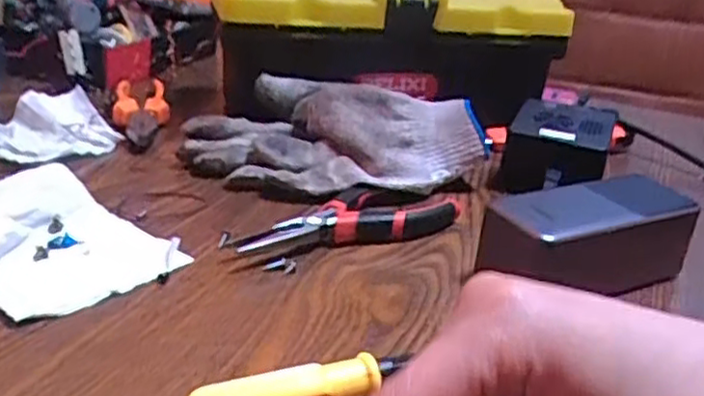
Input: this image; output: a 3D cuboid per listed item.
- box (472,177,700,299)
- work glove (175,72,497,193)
[{"bbox_3d":[0.141,0.026,0.427,0.150,0.059,0.057,-10,28,-33],"label":"box"},{"bbox_3d":[-0.016,-0.042,0.538,0.226,0.069,0.101,10,24,8],"label":"work glove"}]

